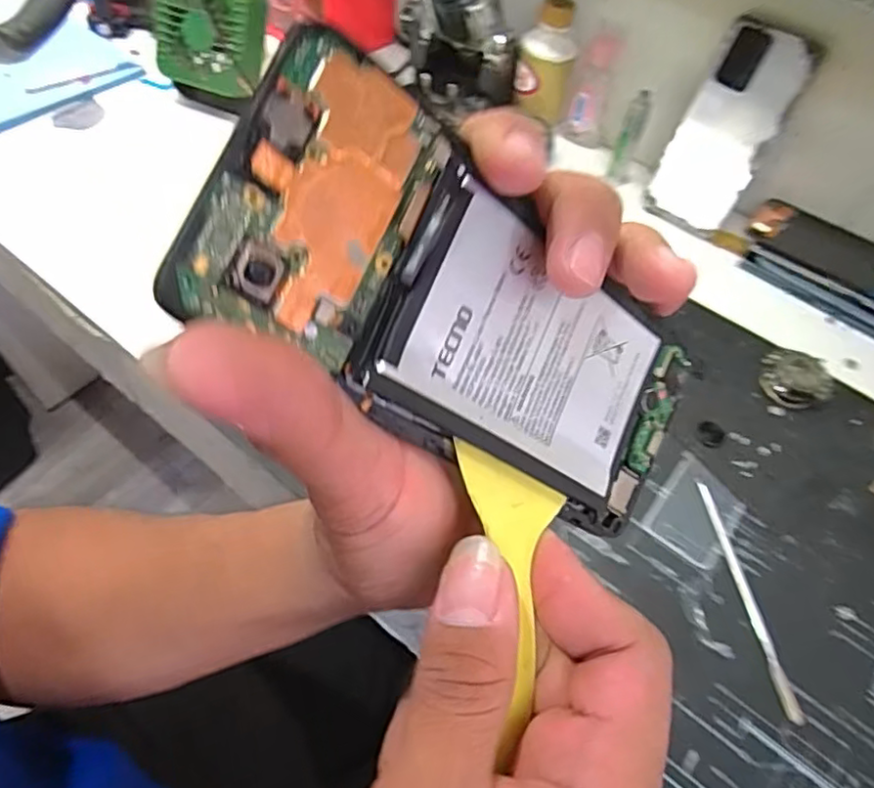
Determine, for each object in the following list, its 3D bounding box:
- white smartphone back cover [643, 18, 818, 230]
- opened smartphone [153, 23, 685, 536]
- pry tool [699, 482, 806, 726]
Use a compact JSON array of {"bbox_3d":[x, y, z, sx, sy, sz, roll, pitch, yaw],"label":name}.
[{"bbox_3d":[0.244,-0.221,0.531,0.072,0.158,0.013,36,39,19],"label":"white smartphone back cover"},{"bbox_3d":[0.015,-0.016,0.166,0.156,0.008,0.066,30,80,-31],"label":"opened smartphone"},{"bbox_3d":[0.188,0.122,0.383,0.009,0.004,0.143,-4,56,-7],"label":"pry tool"}]

